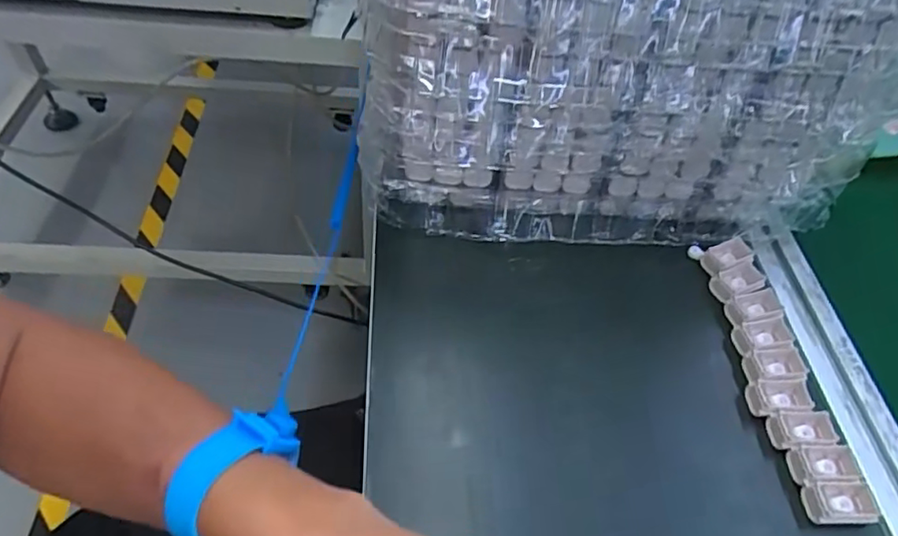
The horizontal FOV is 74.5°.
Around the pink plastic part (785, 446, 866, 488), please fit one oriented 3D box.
[{"bbox_3d":[0.222,0.118,0.350,0.035,0.012,0.022,-2,49,-6],"label":"pink plastic part"}]

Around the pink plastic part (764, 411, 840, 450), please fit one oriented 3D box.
[{"bbox_3d":[0.215,0.099,0.362,0.036,0.013,0.021,-1,49,-5],"label":"pink plastic part"}]

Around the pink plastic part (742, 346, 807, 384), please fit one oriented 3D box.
[{"bbox_3d":[0.213,0.066,0.389,0.041,0.015,0.023,-5,49,-8],"label":"pink plastic part"}]

